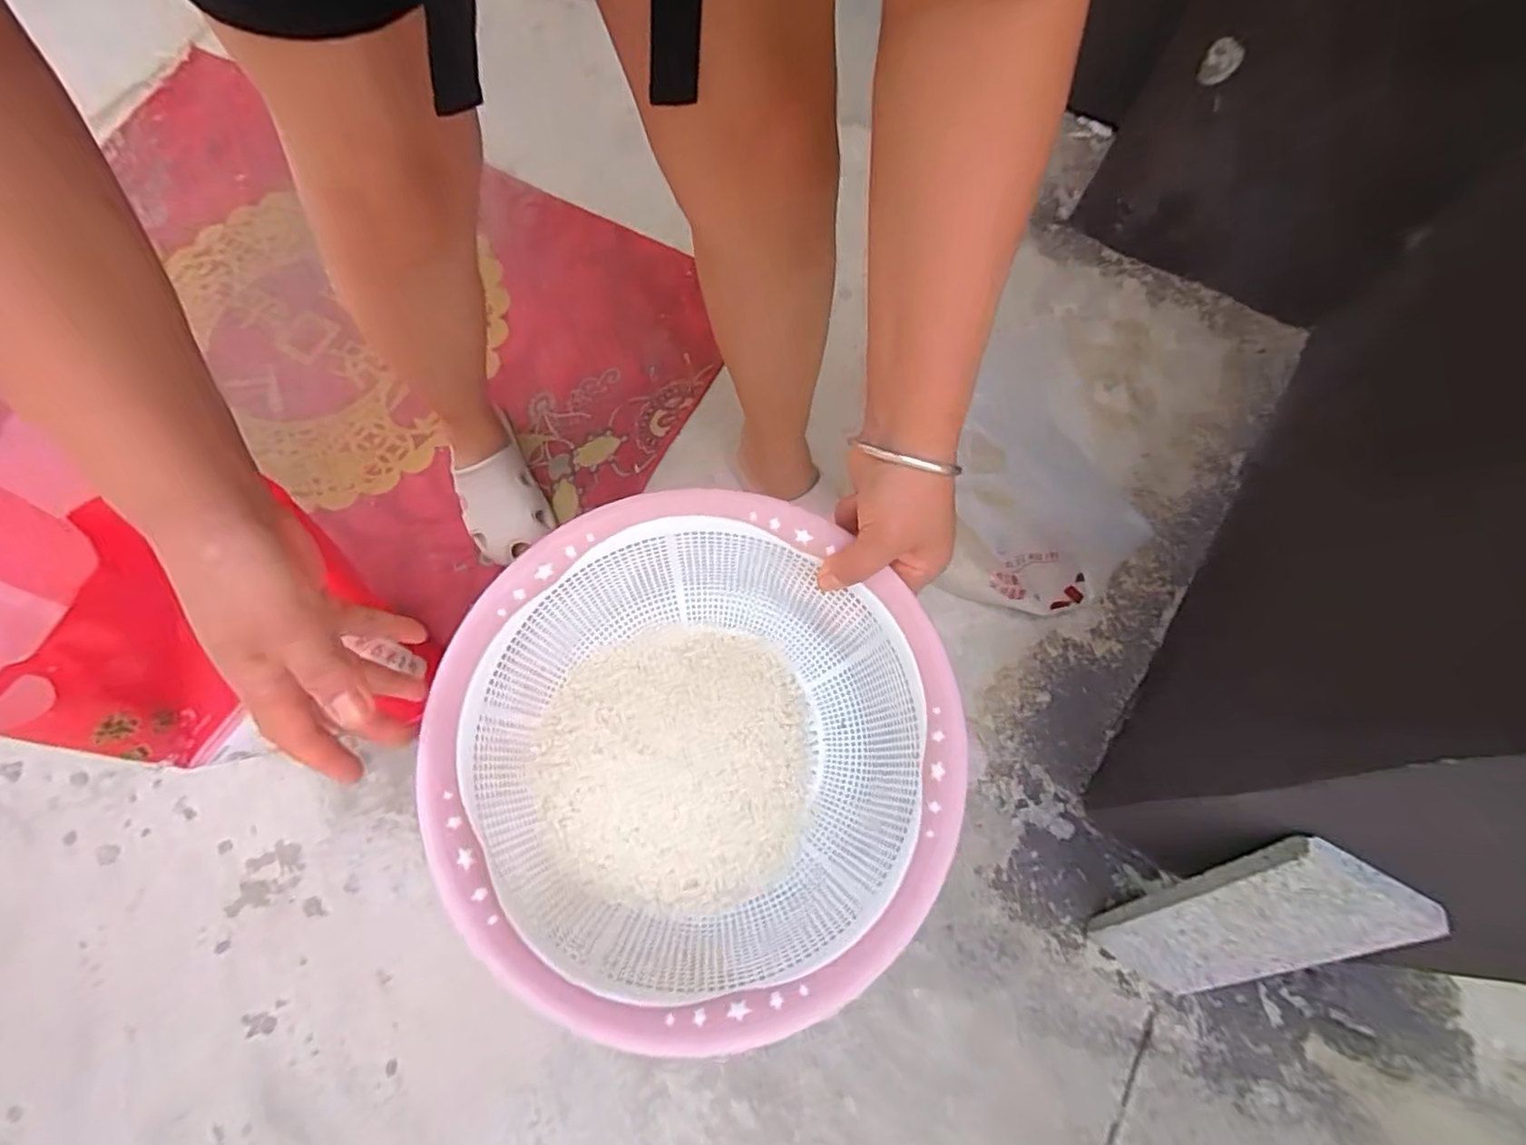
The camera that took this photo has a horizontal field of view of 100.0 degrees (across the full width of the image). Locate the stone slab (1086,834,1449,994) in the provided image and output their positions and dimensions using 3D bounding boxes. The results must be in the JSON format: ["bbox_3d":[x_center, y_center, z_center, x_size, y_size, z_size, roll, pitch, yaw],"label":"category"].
[{"bbox_3d":[0.447,0.340,0.611,0.119,0.296,0.024,32,48,12],"label":"stone slab"}]

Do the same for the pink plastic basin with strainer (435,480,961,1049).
[{"bbox_3d":[-0.035,0.107,0.385,0.274,0.119,0.269,1,66,-2],"label":"pink plastic basin with strainer"}]

